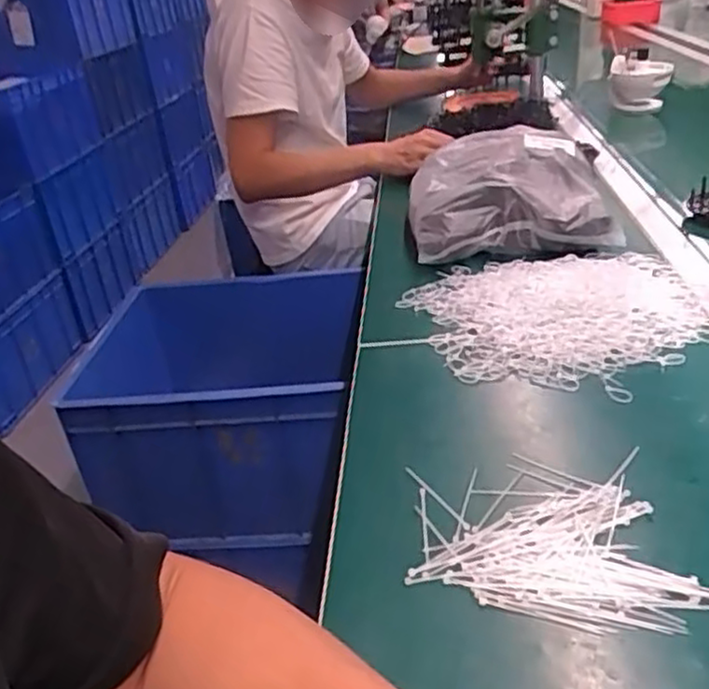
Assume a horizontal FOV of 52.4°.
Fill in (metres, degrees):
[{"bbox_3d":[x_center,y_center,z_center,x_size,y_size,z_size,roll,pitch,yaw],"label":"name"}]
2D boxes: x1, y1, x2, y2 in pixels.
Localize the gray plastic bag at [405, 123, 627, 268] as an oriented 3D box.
[{"bbox_3d":[0.194,-0.215,0.969,0.238,0.084,0.302,-4,28,4],"label":"gray plastic bag"}]

